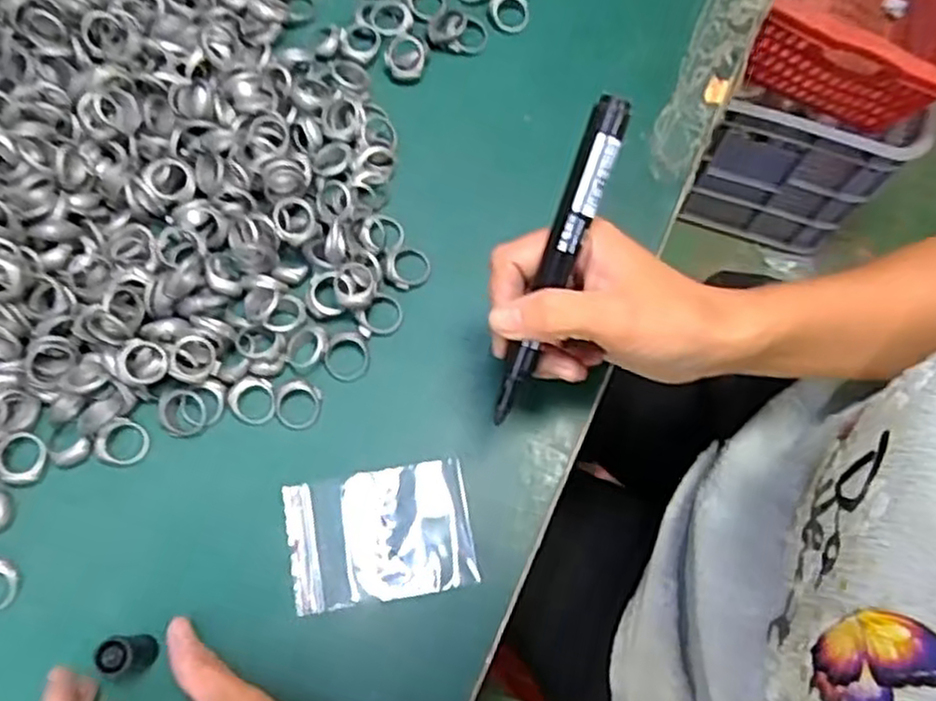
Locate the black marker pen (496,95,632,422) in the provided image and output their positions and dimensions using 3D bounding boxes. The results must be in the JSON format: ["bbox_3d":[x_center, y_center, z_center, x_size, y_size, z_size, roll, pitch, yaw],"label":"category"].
[{"bbox_3d":[0.037,-0.034,0.309,0.014,0.018,0.139,20,109,5],"label":"black marker pen"}]

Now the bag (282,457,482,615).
[{"bbox_3d":[-0.041,0.086,0.350,0.084,0.004,0.058,-10,73,-4],"label":"bag"}]

